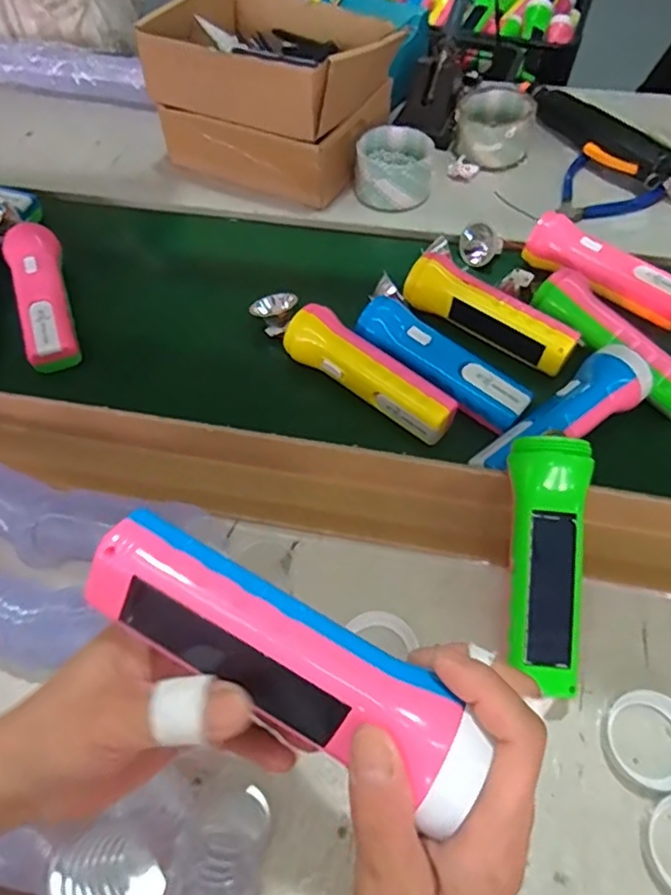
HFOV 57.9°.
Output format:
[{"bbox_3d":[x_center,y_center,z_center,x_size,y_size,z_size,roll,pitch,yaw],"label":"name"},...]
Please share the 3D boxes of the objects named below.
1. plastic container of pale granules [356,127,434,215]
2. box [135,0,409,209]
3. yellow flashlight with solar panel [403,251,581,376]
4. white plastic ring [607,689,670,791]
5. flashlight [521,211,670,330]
[{"bbox_3d":[0.063,-0.304,0.664,0.079,0.052,0.085,2,58,4],"label":"plastic container of pale granules"},{"bbox_3d":[-0.065,-0.393,0.673,0.221,0.149,0.184,26,63,18],"label":"box"},{"bbox_3d":[0.136,-0.118,0.540,0.153,0.045,0.038,32,64,19],"label":"yellow flashlight with solar panel"},{"bbox_3d":[0.192,0.176,0.367,0.050,0.011,0.053,-1,58,1],"label":"white plastic ring"},{"bbox_3d":[0.255,-0.165,0.570,0.160,0.046,0.041,32,64,19],"label":"flashlight"}]

